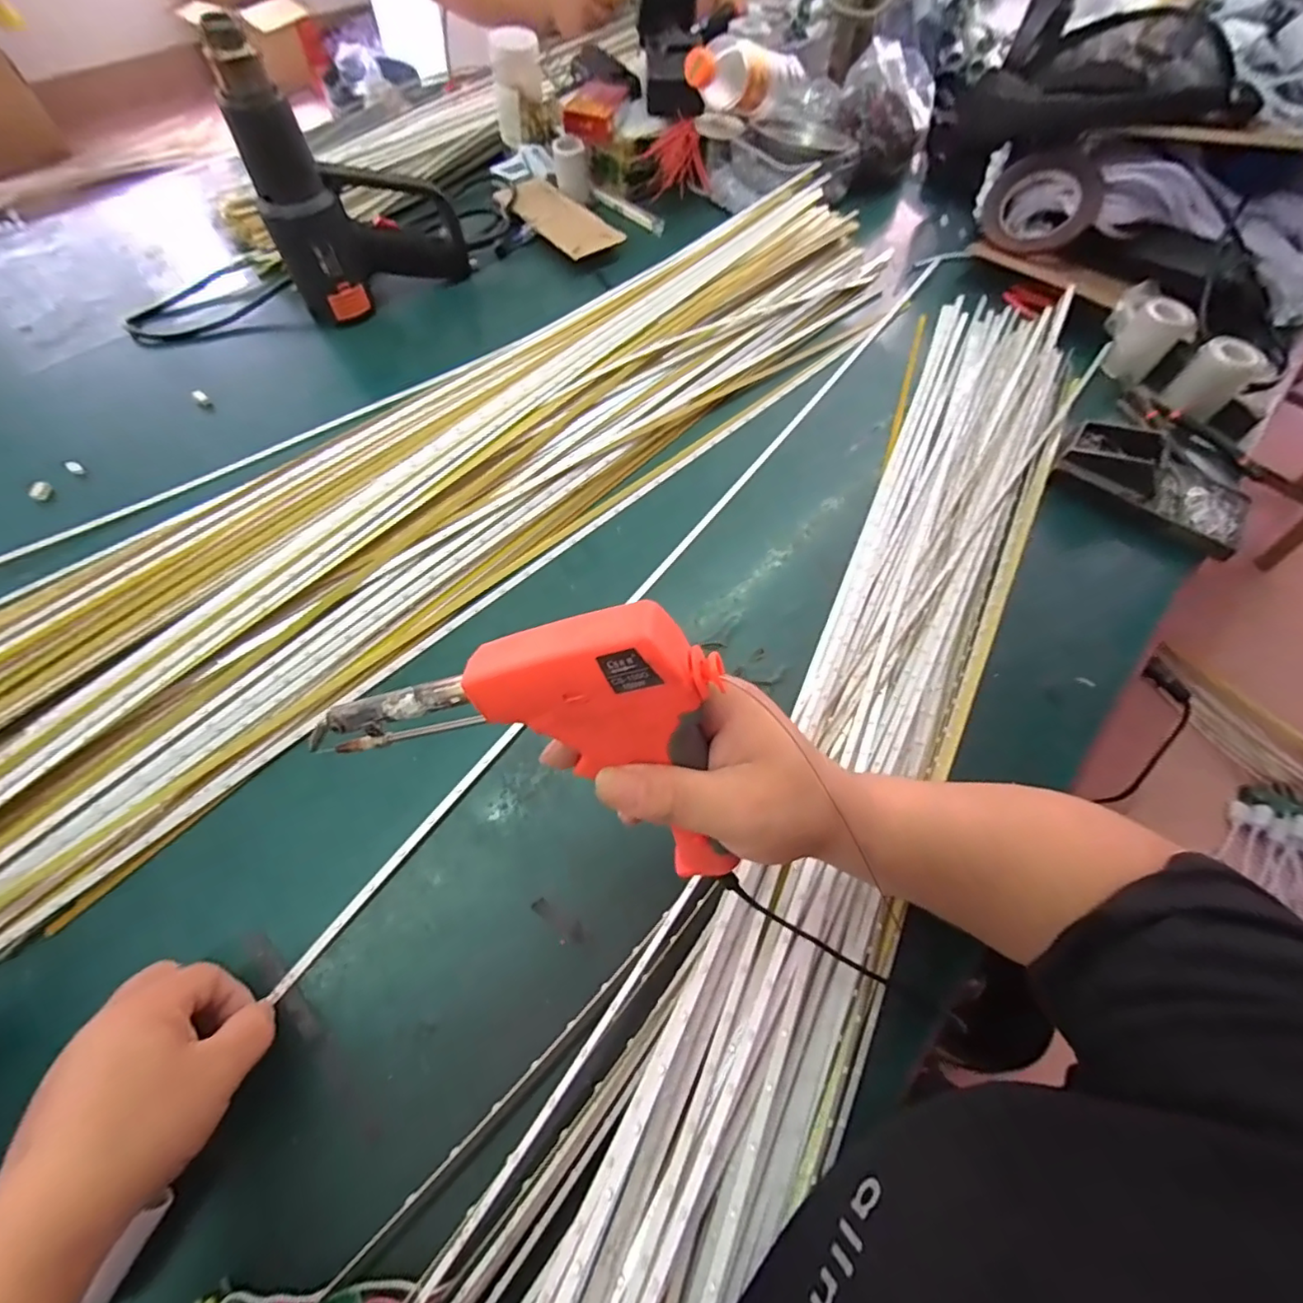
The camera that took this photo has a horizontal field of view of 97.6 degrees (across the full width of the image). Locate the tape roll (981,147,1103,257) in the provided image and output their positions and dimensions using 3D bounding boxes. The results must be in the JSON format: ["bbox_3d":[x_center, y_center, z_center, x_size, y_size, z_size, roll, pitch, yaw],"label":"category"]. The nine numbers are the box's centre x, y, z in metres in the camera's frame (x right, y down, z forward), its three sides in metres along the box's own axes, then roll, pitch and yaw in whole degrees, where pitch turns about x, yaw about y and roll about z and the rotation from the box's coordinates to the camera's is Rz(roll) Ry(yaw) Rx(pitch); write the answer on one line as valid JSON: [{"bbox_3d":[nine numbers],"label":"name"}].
[{"bbox_3d":[0.481,-0.545,0.701,0.123,0.041,0.123,0,89,16],"label":"tape roll"}]

